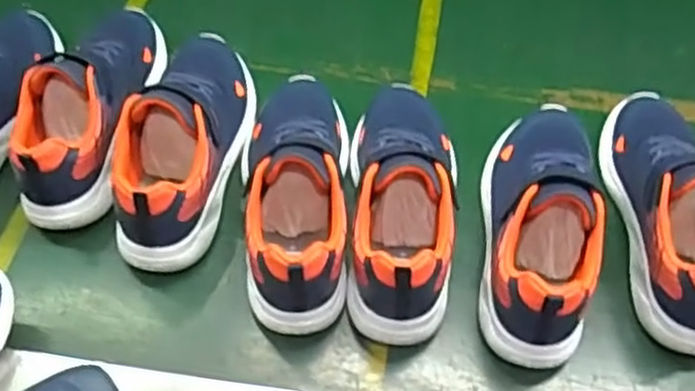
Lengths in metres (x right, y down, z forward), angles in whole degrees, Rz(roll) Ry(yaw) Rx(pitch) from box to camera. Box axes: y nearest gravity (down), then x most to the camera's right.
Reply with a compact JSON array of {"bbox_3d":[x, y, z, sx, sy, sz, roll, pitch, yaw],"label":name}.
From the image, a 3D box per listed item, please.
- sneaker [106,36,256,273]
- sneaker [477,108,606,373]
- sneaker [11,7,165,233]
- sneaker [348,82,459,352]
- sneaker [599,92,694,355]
[{"bbox_3d":[-0.152,-0.061,0.687,0.103,0.114,0.262,8,55,5],"label":"sneaker"},{"bbox_3d":[0.169,0.012,0.630,0.091,0.096,0.261,9,55,5],"label":"sneaker"},{"bbox_3d":[-0.246,-0.096,0.719,0.100,0.115,0.267,5,55,2],"label":"sneaker"},{"bbox_3d":[0.052,-0.006,0.645,0.094,0.109,0.253,5,55,2],"label":"sneaker"},{"bbox_3d":[0.295,-0.004,0.645,0.084,0.105,0.266,0,54,-1],"label":"sneaker"}]

